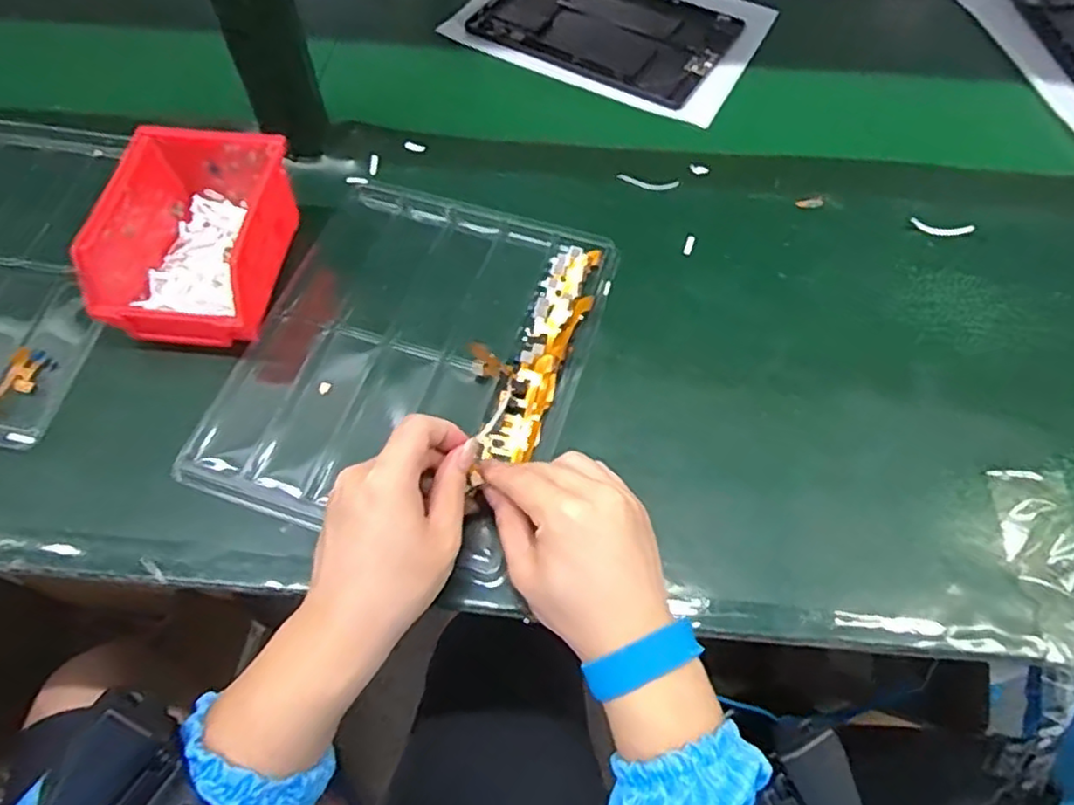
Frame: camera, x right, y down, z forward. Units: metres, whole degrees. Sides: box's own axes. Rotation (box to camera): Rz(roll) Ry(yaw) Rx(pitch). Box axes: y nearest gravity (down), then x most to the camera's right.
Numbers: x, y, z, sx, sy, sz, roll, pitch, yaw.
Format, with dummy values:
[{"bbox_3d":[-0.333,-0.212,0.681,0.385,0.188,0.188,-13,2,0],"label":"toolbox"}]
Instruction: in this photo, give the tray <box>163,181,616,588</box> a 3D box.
[{"bbox_3d":[-0.082,-0.037,0.468,0.219,0.025,0.270,16,60,8],"label":"tray"}]

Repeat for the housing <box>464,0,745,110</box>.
[{"bbox_3d":[0.065,-0.369,0.663,0.233,0.011,0.166,29,63,15],"label":"housing"}]

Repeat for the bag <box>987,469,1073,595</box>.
[{"bbox_3d":[0.303,0.075,0.406,0.048,0.004,0.071,7,59,3],"label":"bag"}]

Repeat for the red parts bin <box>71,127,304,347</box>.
[{"bbox_3d":[-0.233,-0.117,0.469,0.109,0.064,0.150,8,59,4],"label":"red parts bin"}]

